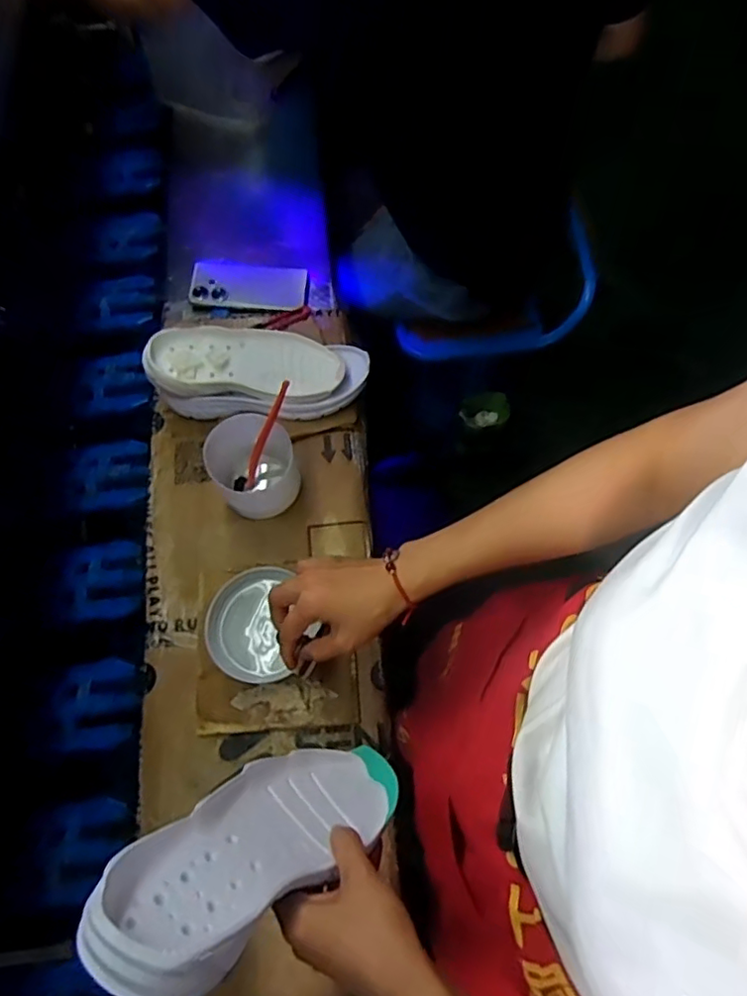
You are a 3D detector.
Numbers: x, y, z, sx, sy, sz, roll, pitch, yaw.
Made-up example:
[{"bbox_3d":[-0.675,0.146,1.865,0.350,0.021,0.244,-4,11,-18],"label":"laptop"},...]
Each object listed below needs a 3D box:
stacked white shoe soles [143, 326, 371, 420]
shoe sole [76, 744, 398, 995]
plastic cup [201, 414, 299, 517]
[{"bbox_3d":[-0.134,-0.155,0.720,0.252,0.082,0.104,0,67,0],"label":"stacked white shoe soles"},{"bbox_3d":[-0.071,0.220,0.382,0.039,0.246,0.082,-45,69,22],"label":"shoe sole"},{"bbox_3d":[-0.133,-0.035,0.662,0.095,0.087,0.103,0,67,0],"label":"plastic cup"}]

